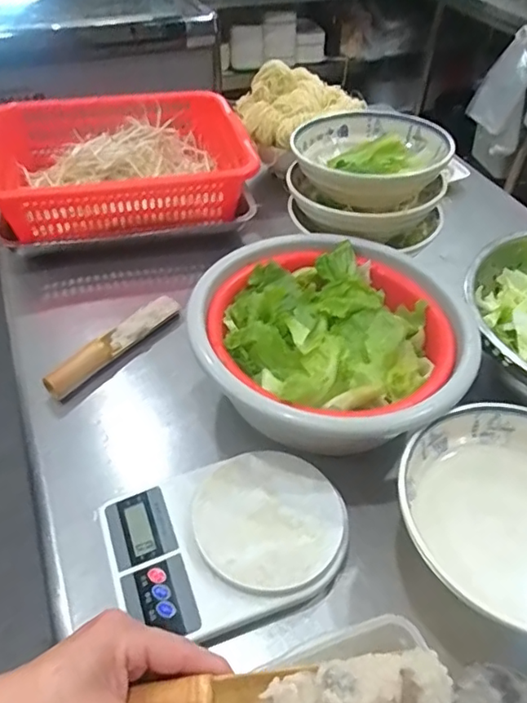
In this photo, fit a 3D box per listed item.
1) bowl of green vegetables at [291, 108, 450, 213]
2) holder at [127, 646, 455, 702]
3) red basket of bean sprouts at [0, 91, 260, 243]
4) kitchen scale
[{"bbox_3d":[0.154,-0.282,0.810,0.207,0.071,0.188,17,48,14],"label":"bowl of green vegetables"},{"bbox_3d":[0.018,0.183,0.298,0.159,0.025,0.033,-4,46,-3],"label":"holder"},{"bbox_3d":[-0.230,-0.299,0.891,0.376,0.099,0.289,-12,48,-14],"label":"red basket of bean sprouts"},{"bbox_3d":[-0.032,0.170,0.518,0.209,0.027,0.149,-14,48,-16],"label":"kitchen scale"}]

